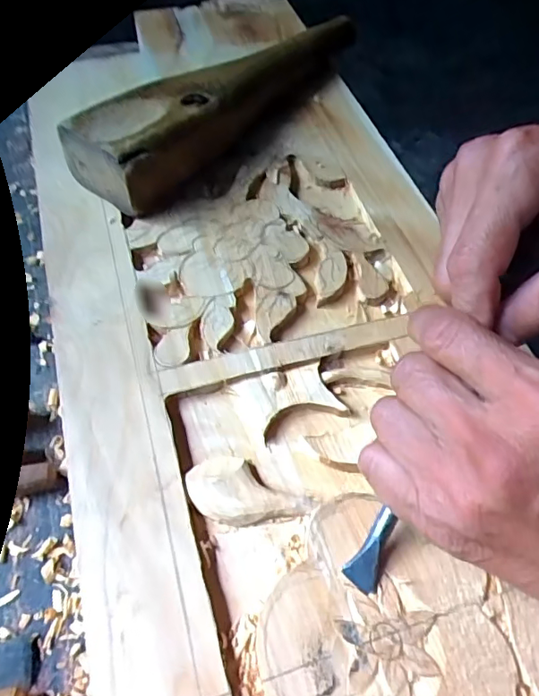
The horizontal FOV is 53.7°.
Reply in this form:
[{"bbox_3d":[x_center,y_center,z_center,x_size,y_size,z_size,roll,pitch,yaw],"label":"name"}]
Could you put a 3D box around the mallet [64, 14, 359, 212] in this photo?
[{"bbox_3d":[-0.016,-0.186,0.386,0.061,0.049,0.273,36,61,20],"label":"mallet"}]

